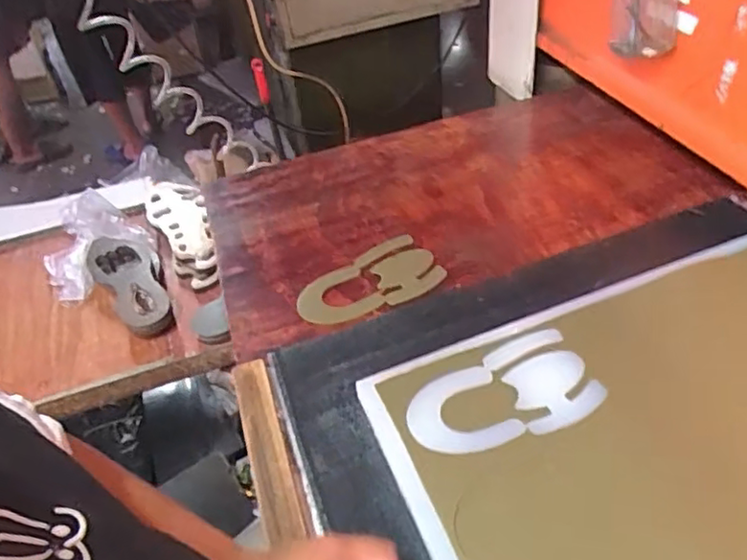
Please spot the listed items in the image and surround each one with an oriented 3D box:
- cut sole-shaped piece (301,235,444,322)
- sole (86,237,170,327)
[{"bbox_3d":[-0.001,0.006,0.762,0.166,0.009,0.100,-29,44,-19],"label":"cut sole-shaped piece"},{"bbox_3d":[-0.424,0.002,1.129,0.108,0.043,0.280,-17,37,-28],"label":"sole"}]

